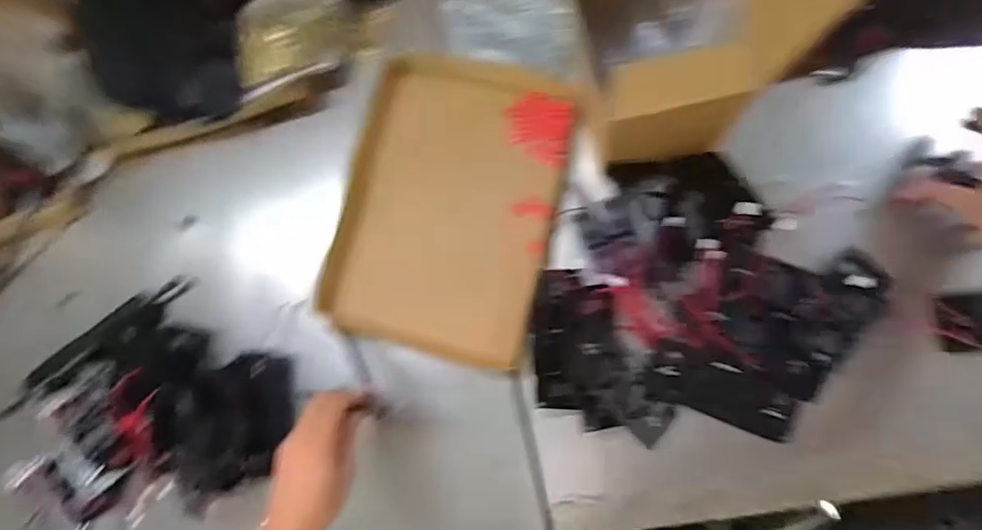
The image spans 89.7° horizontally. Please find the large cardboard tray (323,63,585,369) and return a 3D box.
[{"bbox_3d":[-0.042,-0.065,0.547,0.225,0.022,0.317,15,90,-8],"label":"large cardboard tray"}]

